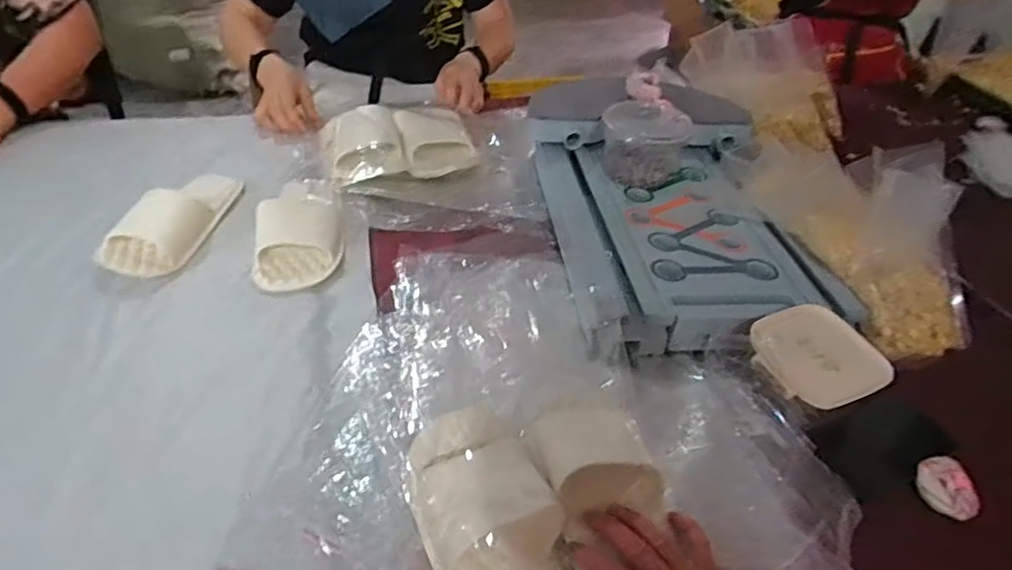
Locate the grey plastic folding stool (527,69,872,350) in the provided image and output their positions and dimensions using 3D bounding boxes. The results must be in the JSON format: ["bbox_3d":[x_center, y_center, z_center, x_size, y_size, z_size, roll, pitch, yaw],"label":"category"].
[{"bbox_3d":[0.218,-0.092,0.804,0.326,0.076,0.457,-4,41,-11],"label":"grey plastic folding stool"}]

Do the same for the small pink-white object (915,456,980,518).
[{"bbox_3d":[0.391,0.178,0.544,0.038,0.025,0.046,11,41,6],"label":"small pink-white object"}]

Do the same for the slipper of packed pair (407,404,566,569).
[{"bbox_3d":[-0.005,0.196,0.462,0.100,0.064,0.237,-12,44,-20],"label":"slipper of packed pair"}]

